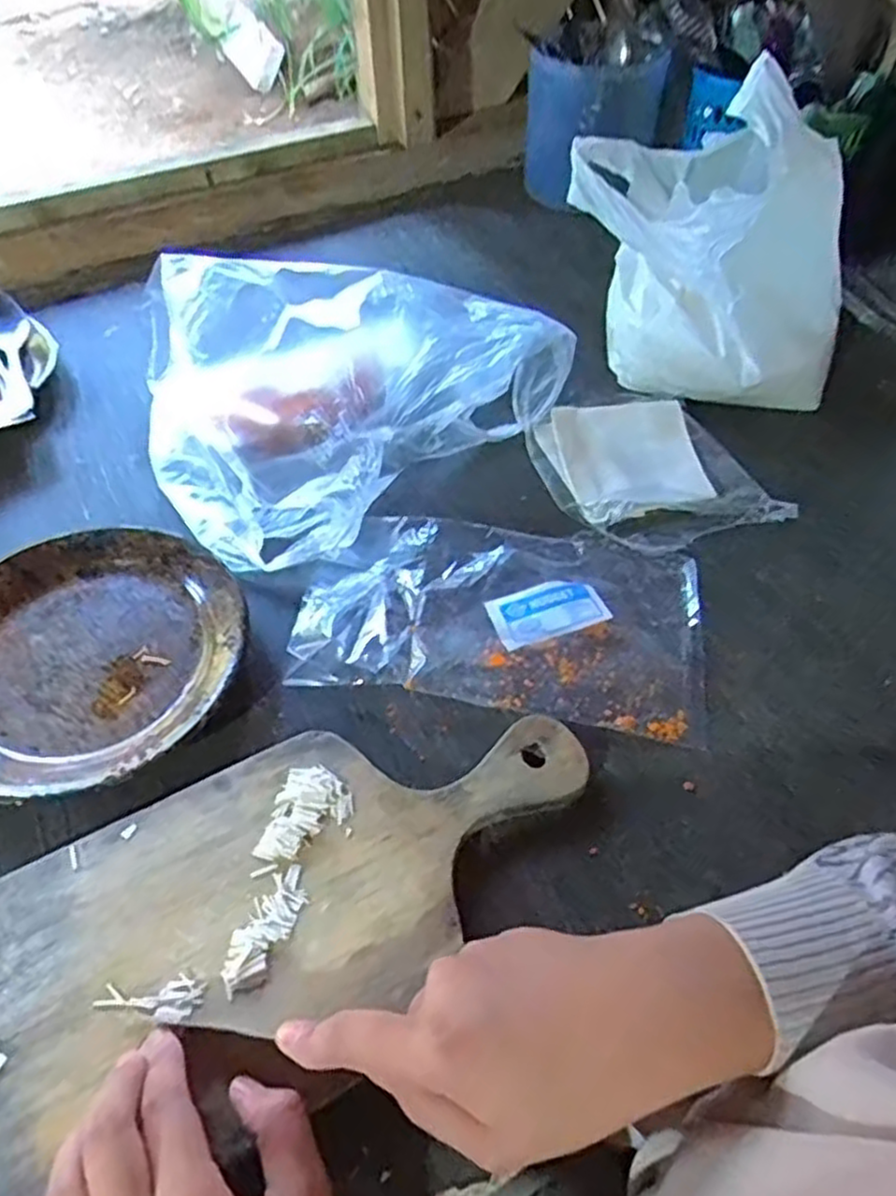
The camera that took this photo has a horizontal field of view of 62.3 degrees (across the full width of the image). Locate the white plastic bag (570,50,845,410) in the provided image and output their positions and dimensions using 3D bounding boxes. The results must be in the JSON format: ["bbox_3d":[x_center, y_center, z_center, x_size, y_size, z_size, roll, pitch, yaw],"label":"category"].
[{"bbox_3d":[0.197,-0.280,0.575,0.124,0.198,0.210,-33,58,-23],"label":"white plastic bag"}]

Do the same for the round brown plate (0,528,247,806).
[{"bbox_3d":[-0.212,0.033,0.433,0.174,0.022,0.175,0,52,0],"label":"round brown plate"}]

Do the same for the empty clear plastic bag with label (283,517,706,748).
[{"bbox_3d":[0.033,0.009,0.465,0.241,0.016,0.133,8,52,6],"label":"empty clear plastic bag with label"}]

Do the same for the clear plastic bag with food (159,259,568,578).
[{"bbox_3d":[-0.098,-0.175,0.551,0.274,0.093,0.255,-35,59,-24],"label":"clear plastic bag with food"}]

